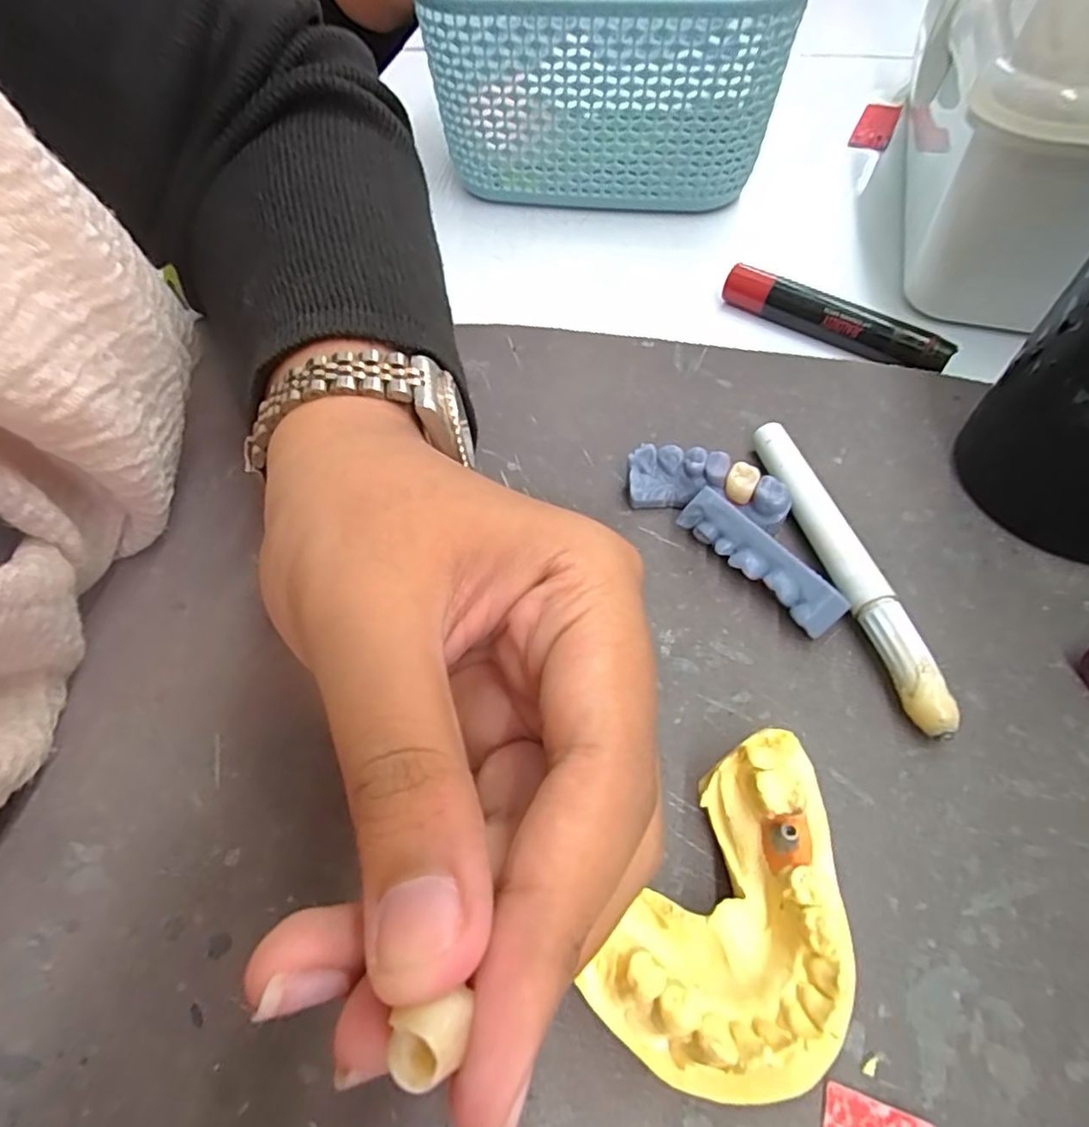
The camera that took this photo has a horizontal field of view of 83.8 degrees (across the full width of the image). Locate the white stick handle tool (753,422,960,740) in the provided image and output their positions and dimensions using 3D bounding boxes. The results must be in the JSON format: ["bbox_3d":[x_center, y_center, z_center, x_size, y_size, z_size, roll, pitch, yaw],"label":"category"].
[{"bbox_3d":[0.085,0.000,0.177,0.011,0.013,0.104,-11,57,-6],"label":"white stick handle tool"}]

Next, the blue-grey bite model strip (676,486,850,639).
[{"bbox_3d":[0.061,-0.001,0.175,0.052,0.005,0.014,47,112,27],"label":"blue-grey bite model strip"}]

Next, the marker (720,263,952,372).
[{"bbox_3d":[0.111,-0.096,0.237,0.088,0.012,0.013,31,62,20],"label":"marker"}]

